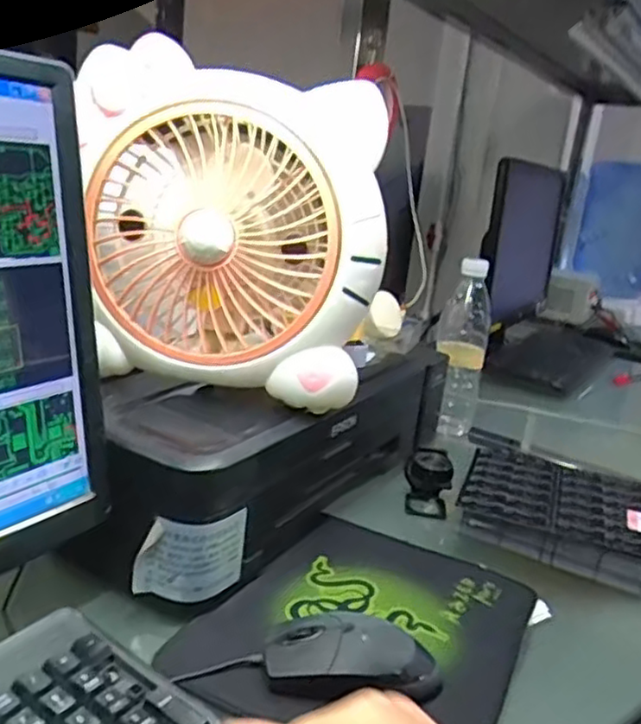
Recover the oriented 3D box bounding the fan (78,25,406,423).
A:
[{"bbox_3d":[-0.064,-0.101,0.545,0.245,0.231,0.107,11,16,12],"label":"fan"}]

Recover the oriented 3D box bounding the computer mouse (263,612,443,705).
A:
[{"bbox_3d":[0.022,0.191,0.443,0.115,0.039,0.051,6,16,-5],"label":"computer mouse"}]

